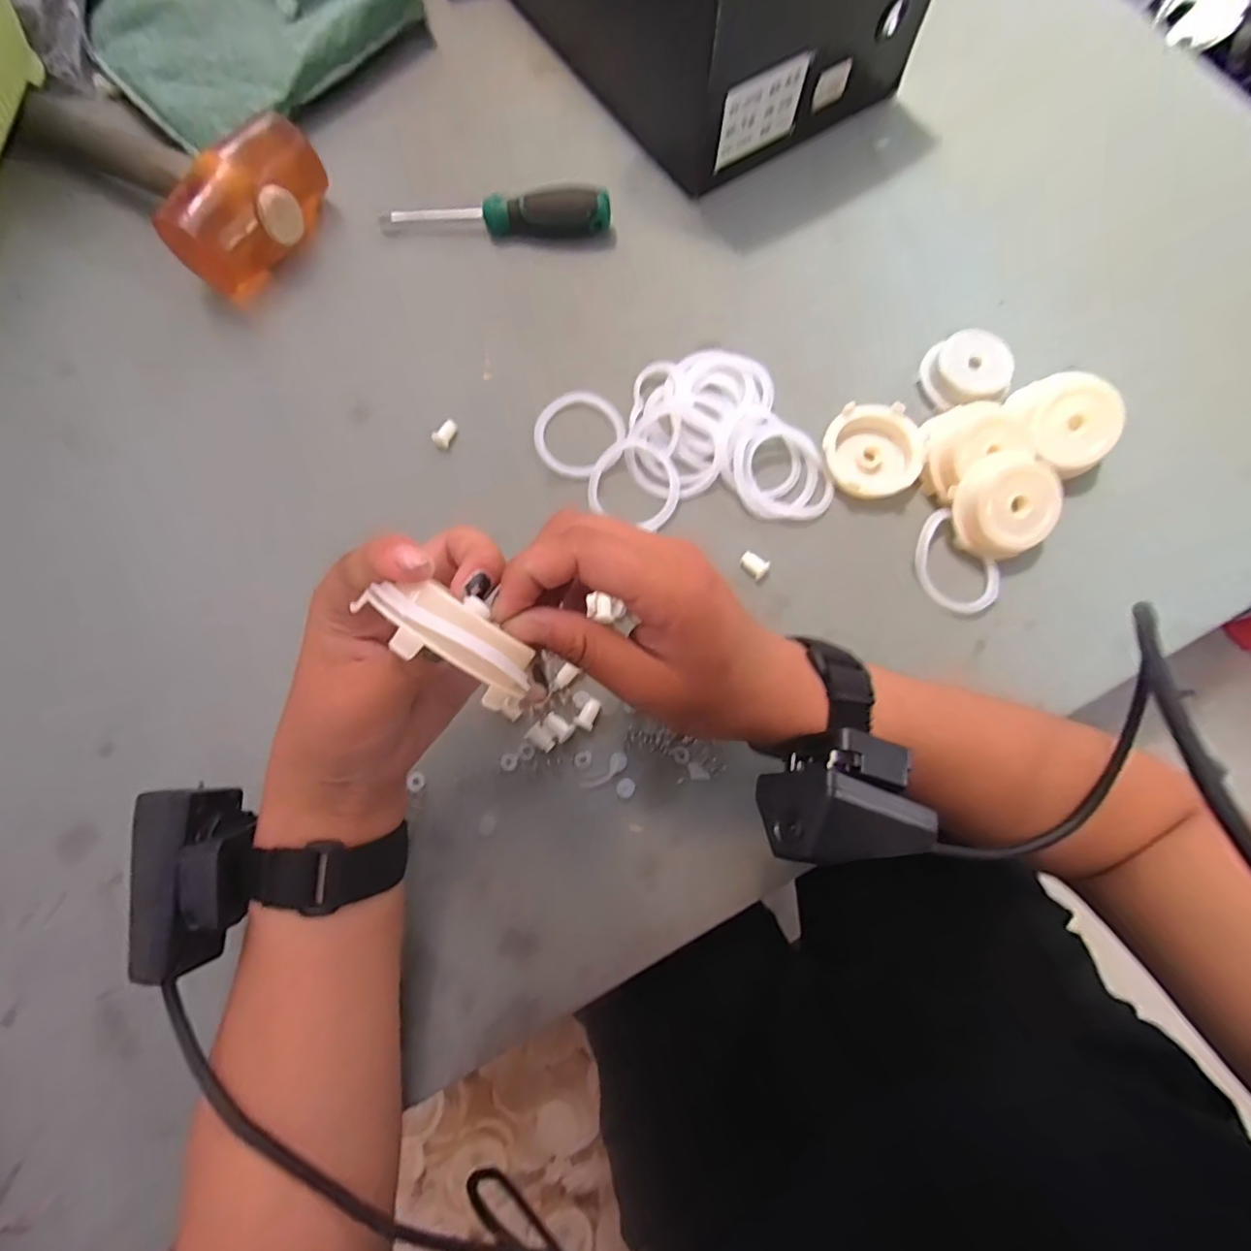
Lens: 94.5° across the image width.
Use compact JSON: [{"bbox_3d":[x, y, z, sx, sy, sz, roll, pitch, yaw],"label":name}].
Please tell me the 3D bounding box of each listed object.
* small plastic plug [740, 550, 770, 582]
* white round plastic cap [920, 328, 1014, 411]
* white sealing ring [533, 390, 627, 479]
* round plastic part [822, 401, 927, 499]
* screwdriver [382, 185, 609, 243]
[{"bbox_3d":[0.076,-0.036,0.344,0.016,0.010,0.012,32,78,7],"label":"small plastic plug"},{"bbox_3d":[0.216,-0.159,0.369,0.045,0.033,0.044,0,76,0],"label":"white round plastic cap"},{"bbox_3d":[-0.030,-0.124,0.366,0.055,0.005,0.058,0,76,0],"label":"white sealing ring"},{"bbox_3d":[0.152,-0.107,0.359,0.058,0.018,0.061,0,76,0],"label":"round plastic part"},{"bbox_3d":[-0.088,-0.286,0.398,0.154,0.025,0.019,2,76,0],"label":"screwdriver"}]

